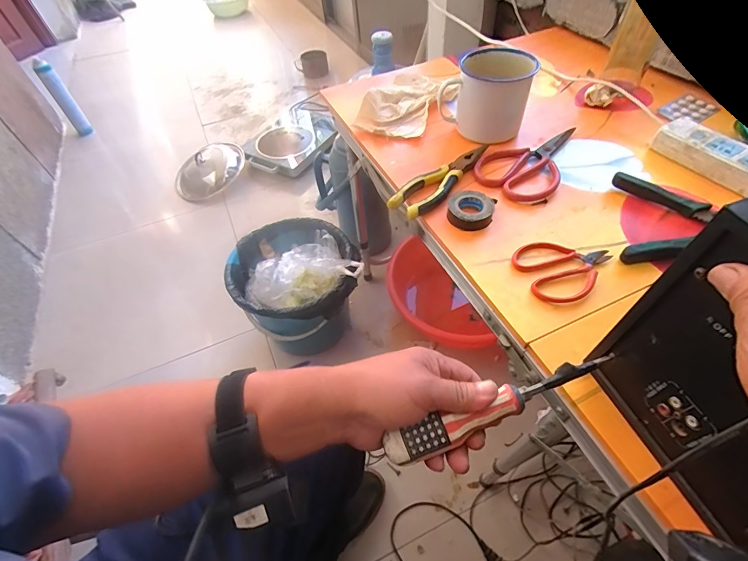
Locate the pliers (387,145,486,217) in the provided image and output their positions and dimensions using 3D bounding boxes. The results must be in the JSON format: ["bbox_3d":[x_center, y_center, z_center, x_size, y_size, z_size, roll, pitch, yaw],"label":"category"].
[{"bbox_3d":[0.095,-0.136,0.506,0.170,0.015,0.045,-37,58,-22],"label":"pliers"}]

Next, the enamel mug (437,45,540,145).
[{"bbox_3d":[0.165,-0.273,0.557,0.117,0.099,0.081,28,59,24],"label":"enamel mug"}]

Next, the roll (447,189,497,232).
[{"bbox_3d":[0.120,-0.087,0.466,0.053,0.021,0.049,-2,52,3],"label":"roll"}]

